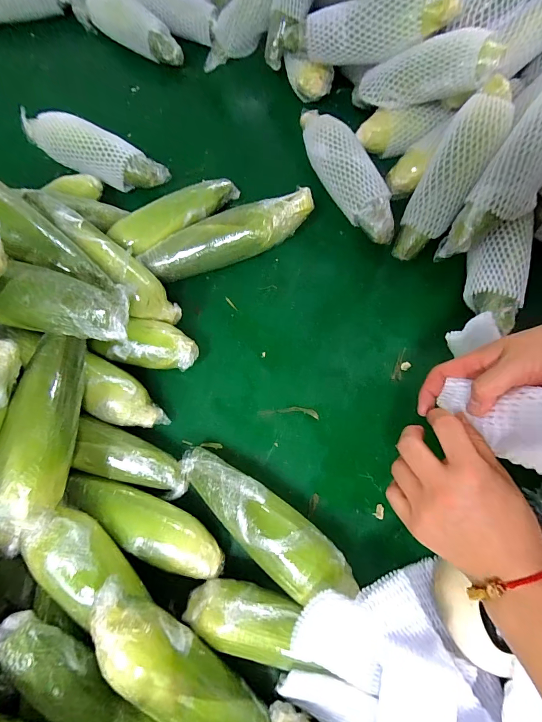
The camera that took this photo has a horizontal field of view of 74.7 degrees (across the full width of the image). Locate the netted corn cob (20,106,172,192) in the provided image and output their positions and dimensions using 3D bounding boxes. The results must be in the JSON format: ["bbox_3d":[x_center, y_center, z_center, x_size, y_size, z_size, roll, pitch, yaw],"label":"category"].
[{"bbox_3d":[-0.298,-0.344,0.576,0.266,0.050,0.064,25,74,10],"label":"netted corn cob"}]

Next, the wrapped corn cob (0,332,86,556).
[{"bbox_3d":[-0.223,0.067,0.347,0.057,0.045,0.196,0,71,2],"label":"wrapped corn cob"}]

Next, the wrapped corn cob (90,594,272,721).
[{"bbox_3d":[-0.075,0.297,0.323,0.057,0.043,0.228,-44,102,-12],"label":"wrapped corn cob"}]

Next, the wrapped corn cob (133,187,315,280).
[{"bbox_3d":[-0.060,-0.175,0.512,0.247,0.074,0.062,-19,72,-4],"label":"wrapped corn cob"}]

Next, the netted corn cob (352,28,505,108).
[{"bbox_3d":[0.211,-0.417,0.516,0.219,0.061,0.063,20,70,41],"label":"netted corn cob"}]

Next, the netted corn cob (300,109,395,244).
[{"bbox_3d":[0.116,-0.286,0.546,0.071,0.067,0.250,-26,72,-7],"label":"netted corn cob"}]

